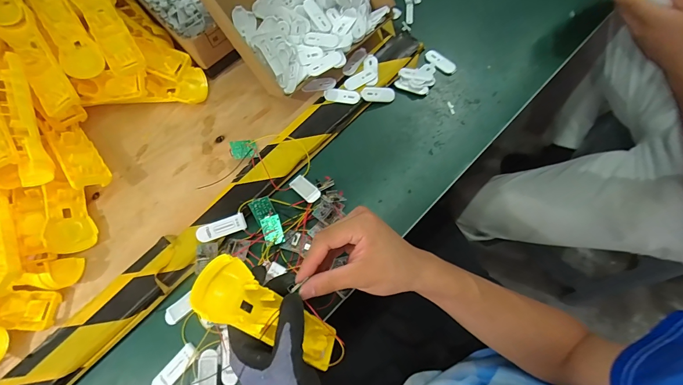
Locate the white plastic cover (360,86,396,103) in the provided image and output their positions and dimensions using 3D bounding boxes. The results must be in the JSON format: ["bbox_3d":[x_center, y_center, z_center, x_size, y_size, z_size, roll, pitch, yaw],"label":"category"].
[{"bbox_3d":[0.052,-0.138,0.475,0.049,0.006,0.021,-3,95,-12],"label":"white plastic cover"}]

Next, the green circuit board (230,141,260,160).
[{"bbox_3d":[-0.126,-0.056,0.442,0.035,0.007,0.026,-14,77,-32],"label":"green circuit board"}]

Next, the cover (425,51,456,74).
[{"bbox_3d":[0.147,-0.193,0.495,0.049,0.006,0.018,41,76,10],"label":"cover"}]

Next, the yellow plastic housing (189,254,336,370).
[{"bbox_3d":[-0.059,0.115,0.309,0.164,0.030,0.044,45,72,-33],"label":"yellow plastic housing"}]

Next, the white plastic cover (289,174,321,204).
[{"bbox_3d":[-0.047,-0.005,0.428,0.021,0.006,0.058,-38,42,-12],"label":"white plastic cover"}]

